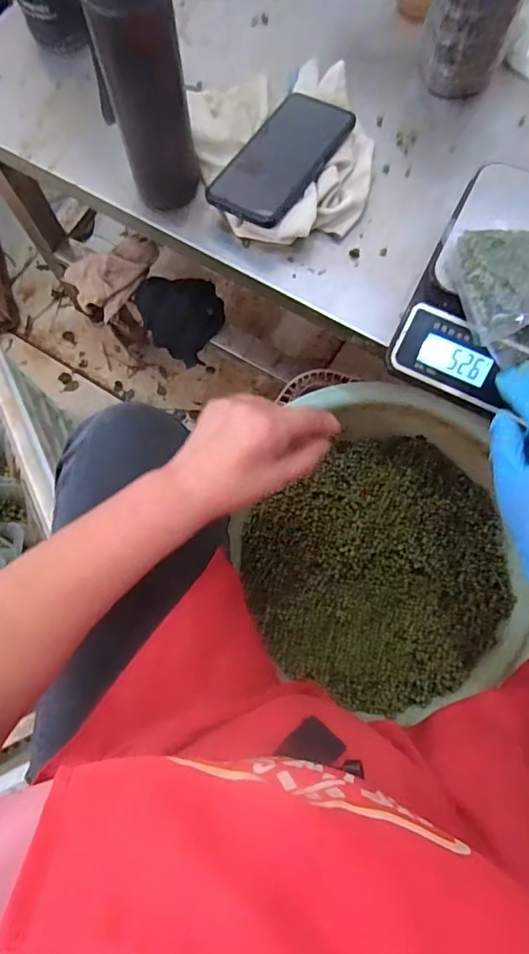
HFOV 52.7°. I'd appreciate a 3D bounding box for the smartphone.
[{"bbox_3d":[0.017,-0.308,0.514,0.081,0.008,0.165,32,73,13],"label":"smartphone"}]

